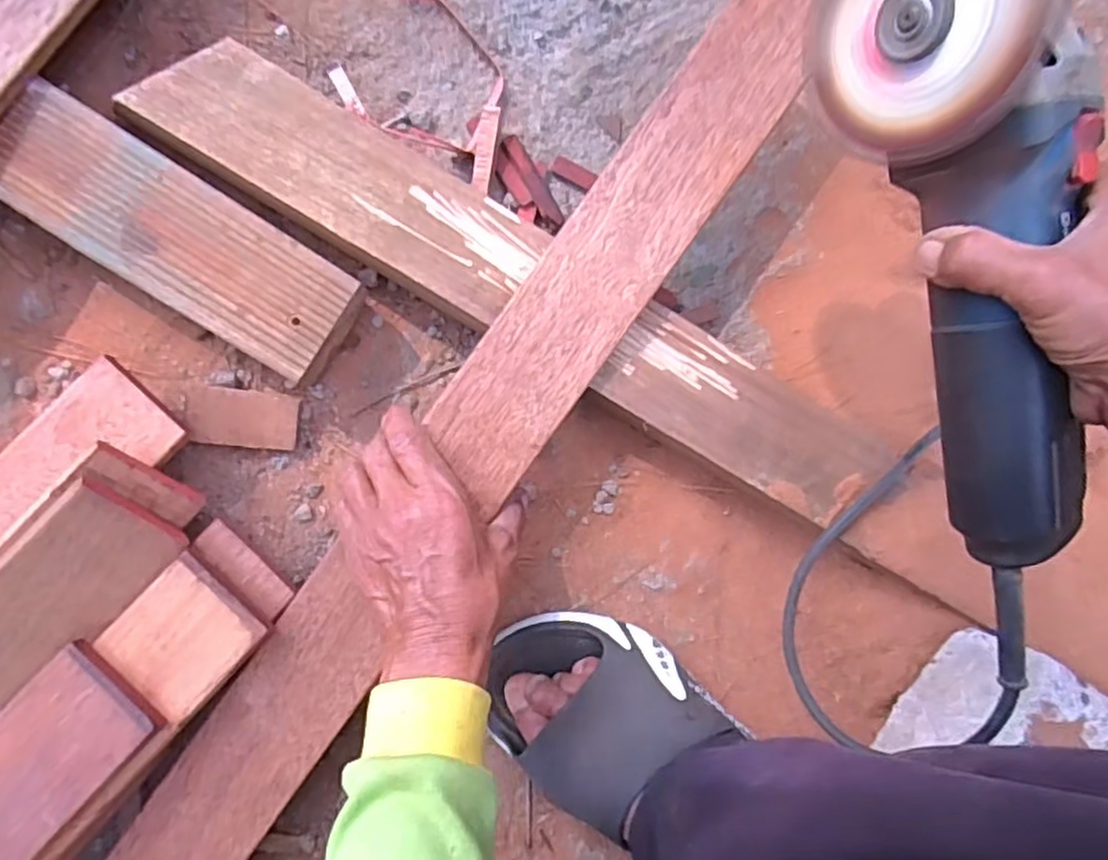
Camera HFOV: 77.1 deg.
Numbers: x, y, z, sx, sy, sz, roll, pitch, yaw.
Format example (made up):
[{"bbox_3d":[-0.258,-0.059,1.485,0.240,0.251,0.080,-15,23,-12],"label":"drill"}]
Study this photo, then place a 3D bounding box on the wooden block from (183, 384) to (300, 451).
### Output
[{"bbox_3d":[-0.190,-0.007,0.424,0.061,0.022,0.033,6,86,-7],"label":"wooden block"}]

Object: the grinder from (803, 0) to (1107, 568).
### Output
[{"bbox_3d":[0.193,-0.081,0.299,0.082,0.083,0.277,-19,103,-8],"label":"grinder"}]

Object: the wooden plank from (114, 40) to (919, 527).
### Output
[{"bbox_3d":[-0.004,-0.085,0.428,0.478,0.040,0.087,30,80,-6],"label":"wooden plank"}]

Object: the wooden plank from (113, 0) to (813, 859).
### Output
[{"bbox_3d":[-0.109,0.107,0.407,0.070,0.031,0.859,36,89,-4],"label":"wooden plank"}]

